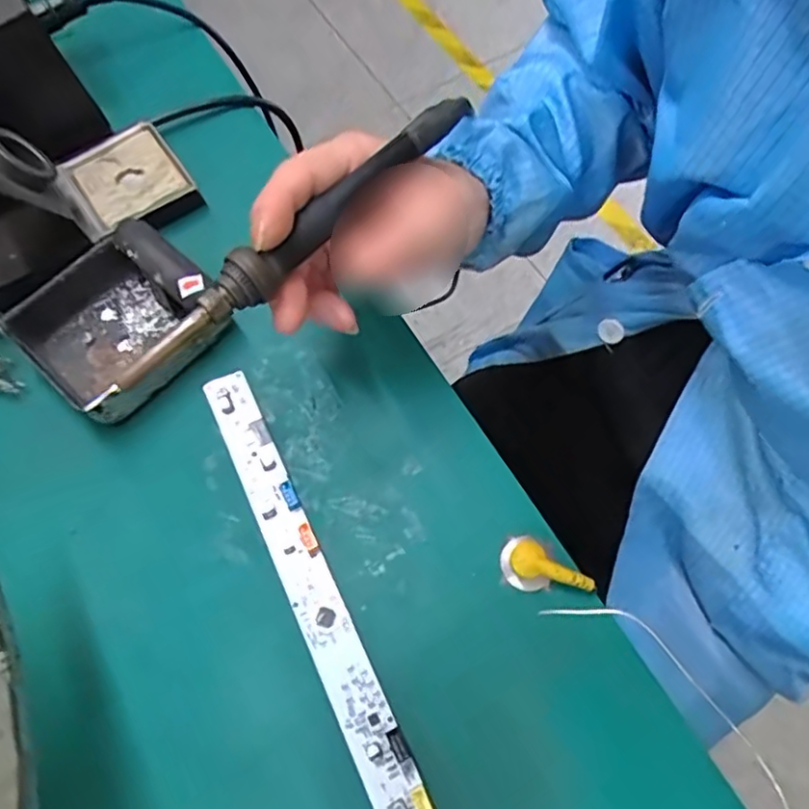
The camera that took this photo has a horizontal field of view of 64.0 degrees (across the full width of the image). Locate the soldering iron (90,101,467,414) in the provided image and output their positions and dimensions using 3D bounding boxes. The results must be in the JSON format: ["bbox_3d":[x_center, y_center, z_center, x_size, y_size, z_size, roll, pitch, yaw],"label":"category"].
[{"bbox_3d":[-0.042,-0.069,0.261,0.015,0.014,0.200,40,73,17],"label":"soldering iron"}]

